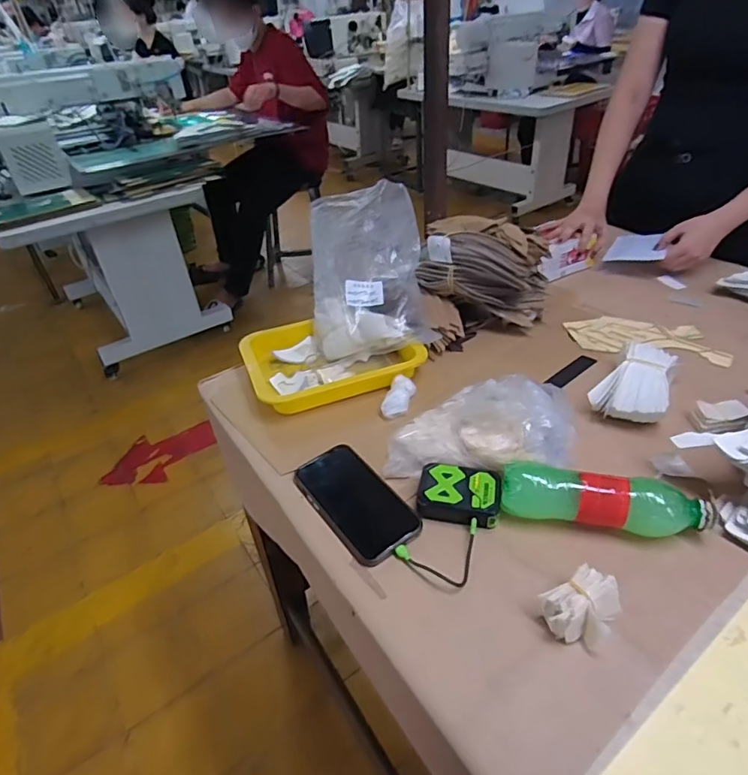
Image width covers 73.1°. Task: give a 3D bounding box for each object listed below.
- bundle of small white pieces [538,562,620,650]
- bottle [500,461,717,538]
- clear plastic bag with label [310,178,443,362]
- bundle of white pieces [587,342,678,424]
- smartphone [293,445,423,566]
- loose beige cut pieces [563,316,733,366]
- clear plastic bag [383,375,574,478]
[{"bbox_3d":[0.192,0.203,0.461,0.069,0.035,0.052,-22,42,-21],"label":"bundle of small white pieces"},{"bbox_3d":[0.241,0.120,0.533,0.205,0.053,0.053,7,40,14],"label":"bottle"},{"bbox_3d":[-0.016,-0.185,0.798,0.191,0.265,0.070,-12,-6,6],"label":"clear plastic bag with label"},{"bbox_3d":[0.355,-0.008,0.689,0.091,0.050,0.145,18,43,25],"label":"bundle of white pieces"},{"bbox_3d":[-0.024,0.128,0.586,0.083,0.008,0.163,-27,44,-26],"label":"smartphone"},{"bbox_3d":[0.438,-0.080,0.820,0.229,0.017,0.107,4,39,10],"label":"loose beige cut pieces"},{"bbox_3d":[0.132,0.035,0.633,0.220,0.077,0.140,1,39,7],"label":"clear plastic bag"}]

